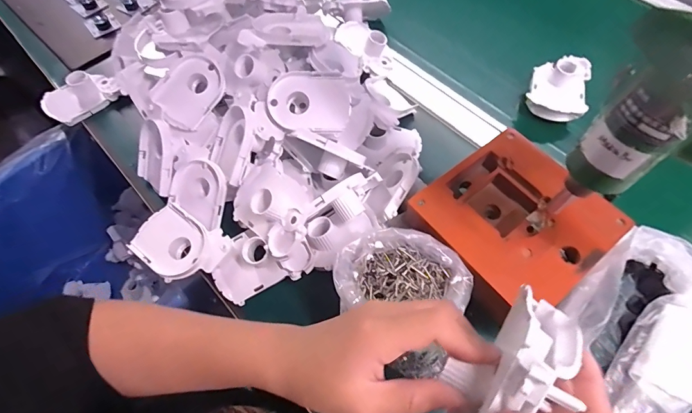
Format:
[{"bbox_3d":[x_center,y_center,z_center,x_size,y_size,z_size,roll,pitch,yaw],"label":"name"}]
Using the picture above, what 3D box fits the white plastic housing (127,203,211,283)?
[{"bbox_3d":[-0.182,0.039,0.394,0.086,0.013,0.064,31,67,16],"label":"white plastic housing"}]

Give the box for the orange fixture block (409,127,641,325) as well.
[{"bbox_3d":[0.162,0.016,0.371,0.157,0.041,0.152,-32,66,-15],"label":"orange fixture block"}]

